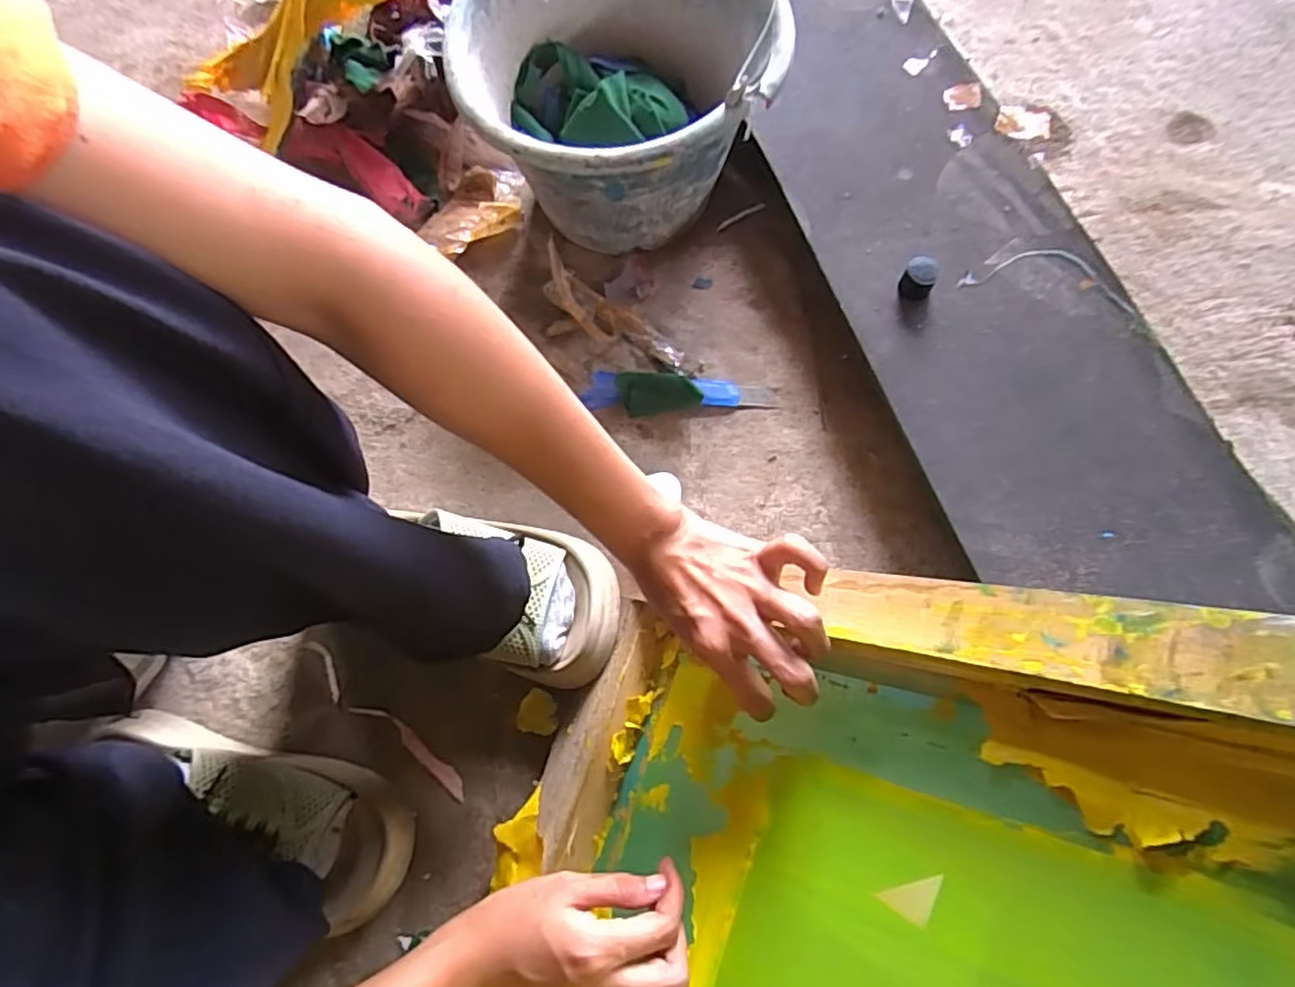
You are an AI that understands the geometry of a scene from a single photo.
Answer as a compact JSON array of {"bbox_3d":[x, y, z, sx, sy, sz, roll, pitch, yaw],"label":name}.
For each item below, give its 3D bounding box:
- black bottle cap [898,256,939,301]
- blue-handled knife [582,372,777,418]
[{"bbox_3d":[0.207,-0.164,0.496,0.024,0.022,0.026,-1,72,2],"label":"black bottle cap"},{"bbox_3d":[0.027,-0.083,0.533,0.156,0.028,0.032,3,72,3],"label":"blue-handled knife"}]

